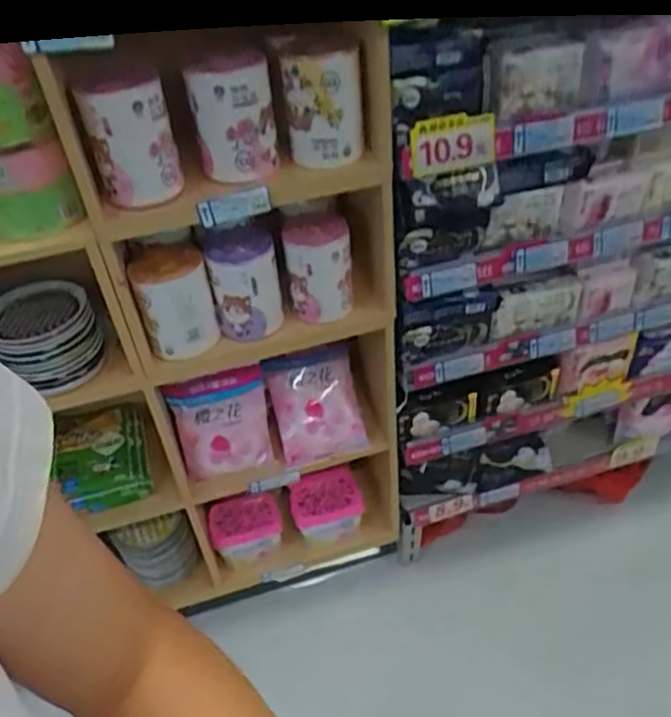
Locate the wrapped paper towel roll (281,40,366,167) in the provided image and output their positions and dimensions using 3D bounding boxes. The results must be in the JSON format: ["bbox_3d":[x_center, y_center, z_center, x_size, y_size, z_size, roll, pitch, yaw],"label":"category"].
[{"bbox_3d":[-0.018,-0.350,0.895,0.106,0.159,0.113,-4,40,3],"label":"wrapped paper towel roll"}]

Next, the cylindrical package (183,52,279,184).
[{"bbox_3d":[-0.135,-0.322,0.870,0.106,0.158,0.102,-9,40,-3],"label":"cylindrical package"}]

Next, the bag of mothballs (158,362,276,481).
[{"bbox_3d":[-0.215,0.115,1.233,0.171,0.196,0.075,-17,21,-16],"label":"bag of mothballs"}]

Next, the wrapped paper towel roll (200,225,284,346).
[{"bbox_3d":[-0.143,-0.118,1.031,0.106,0.177,0.128,-9,40,-3],"label":"wrapped paper towel roll"}]

